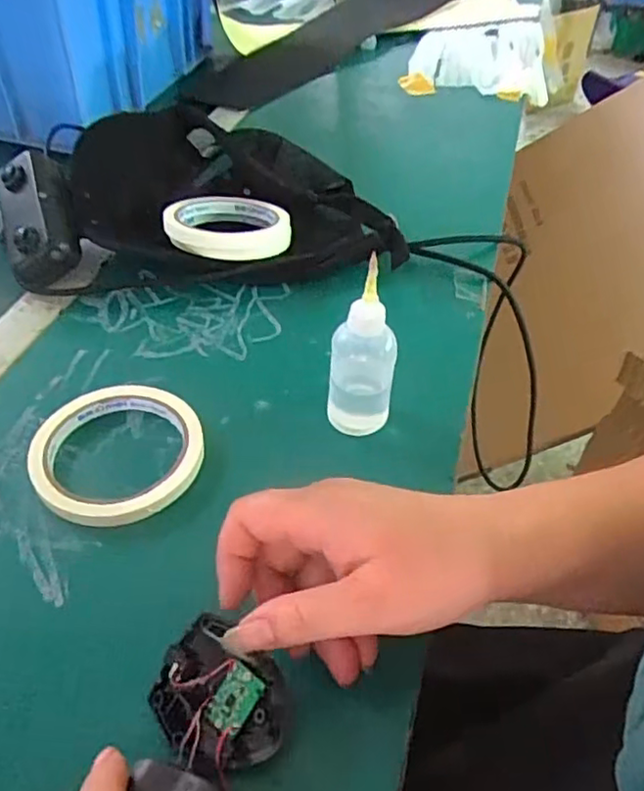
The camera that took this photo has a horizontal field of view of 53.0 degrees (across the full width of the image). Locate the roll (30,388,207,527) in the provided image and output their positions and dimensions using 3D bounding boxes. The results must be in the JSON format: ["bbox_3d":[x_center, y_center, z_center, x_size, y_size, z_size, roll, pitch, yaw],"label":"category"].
[{"bbox_3d":[-0.117,0.031,0.373,0.093,0.017,0.093,1,45,-1],"label":"roll"}]

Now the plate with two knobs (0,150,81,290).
[{"bbox_3d":[-0.215,-0.136,0.484,0.053,0.028,0.106,-12,75,-14],"label":"plate with two knobs"}]

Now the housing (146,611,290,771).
[{"bbox_3d":[-0.043,0.129,0.276,0.058,0.013,0.050,39,80,20],"label":"housing"}]

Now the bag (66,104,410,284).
[{"bbox_3d":[-0.066,-0.161,0.527,0.261,0.078,0.159,4,45,1],"label":"bag"}]

